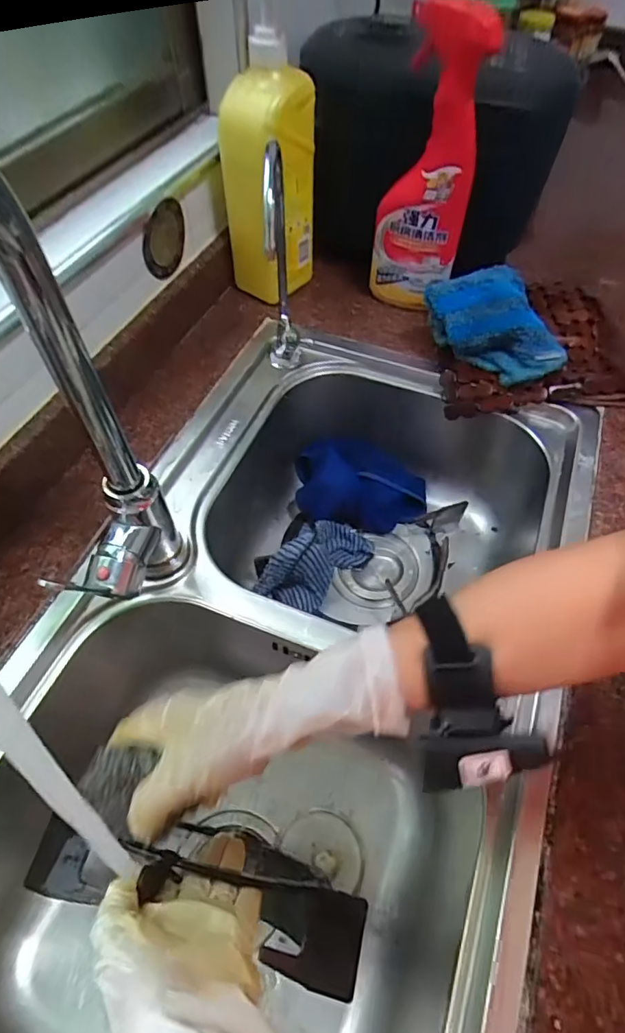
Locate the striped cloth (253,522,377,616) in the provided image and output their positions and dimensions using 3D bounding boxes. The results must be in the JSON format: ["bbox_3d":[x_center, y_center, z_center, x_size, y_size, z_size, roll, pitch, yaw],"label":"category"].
[{"bbox_3d":[0.010,0.046,0.606,0.091,0.075,0.133,22,58,14],"label":"striped cloth"}]

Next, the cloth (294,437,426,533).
[{"bbox_3d":[0.062,-0.041,0.660,0.161,0.067,0.089,1,55,0],"label":"cloth"}]

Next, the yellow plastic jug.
[{"bbox_3d":[-0.044,-0.352,0.575,0.091,0.221,0.068,-33,62,-21],"label":"yellow plastic jug"}]

